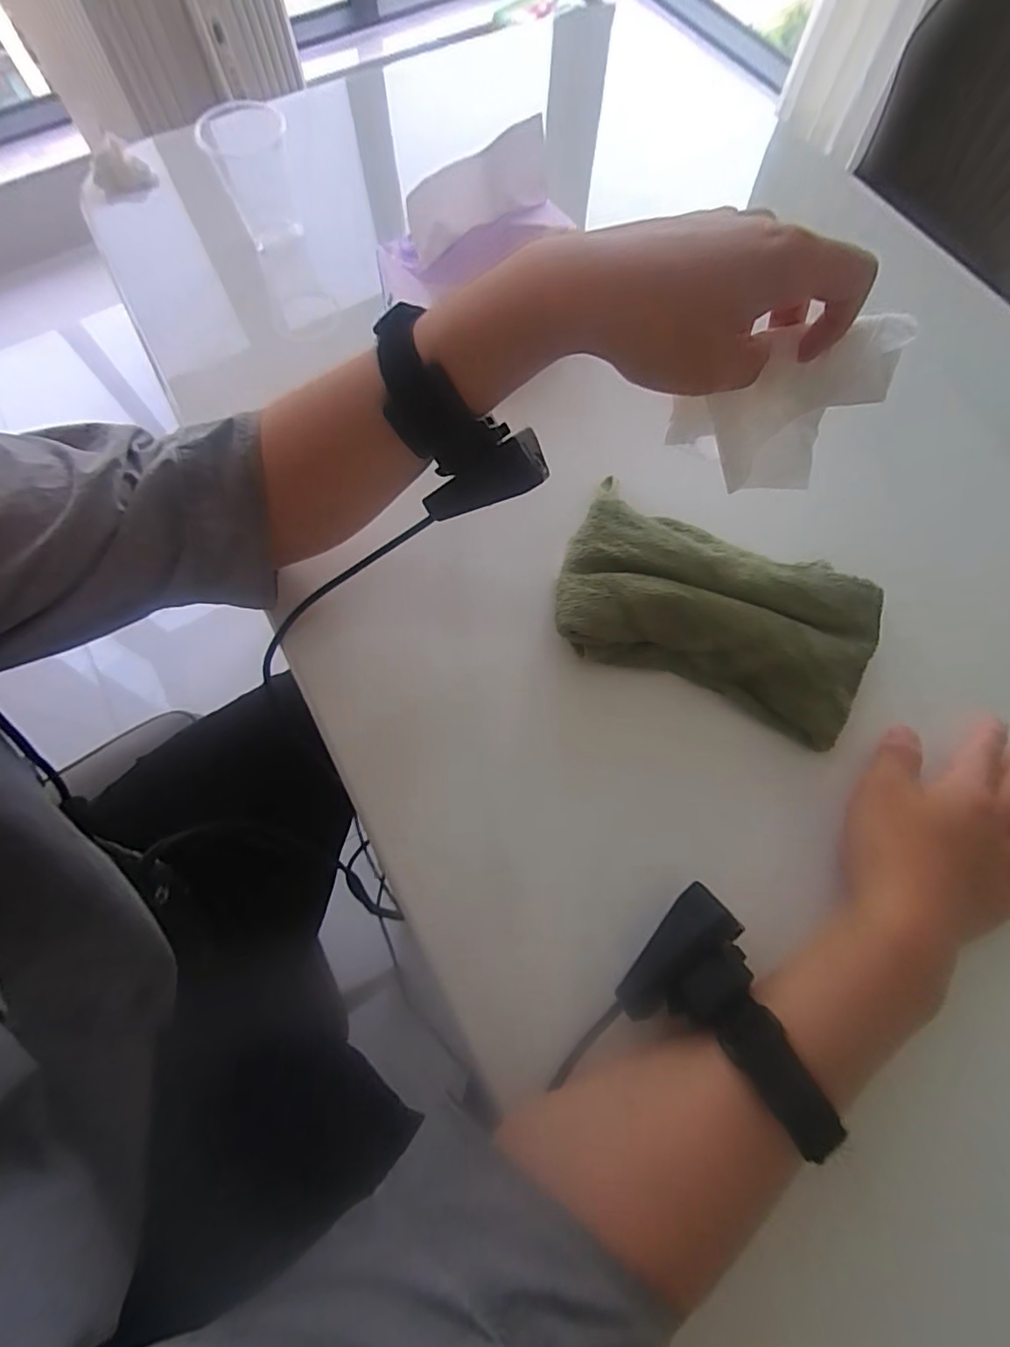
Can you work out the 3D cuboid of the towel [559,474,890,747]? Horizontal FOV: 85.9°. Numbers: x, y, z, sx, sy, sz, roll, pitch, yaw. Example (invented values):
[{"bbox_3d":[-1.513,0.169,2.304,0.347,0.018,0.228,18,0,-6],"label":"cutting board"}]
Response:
[{"bbox_3d":[0.132,-0.045,0.342,0.194,0.038,0.121,22,72,8],"label":"towel"}]

